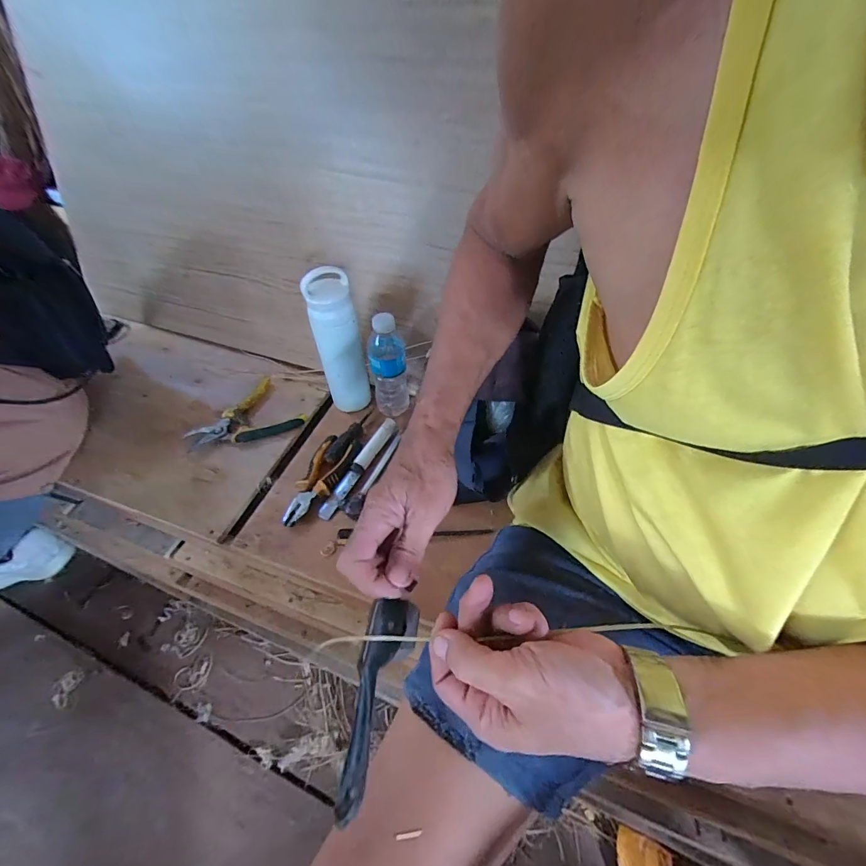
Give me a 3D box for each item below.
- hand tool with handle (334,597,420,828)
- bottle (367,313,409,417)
[{"bbox_3d":[-0.038,0.173,0.264,0.036,0.021,0.121,8,52,7],"label":"hand tool with handle"},{"bbox_3d":[-0.068,-0.102,0.612,0.053,0.175,0.050,-4,51,-3],"label":"bottle"}]

